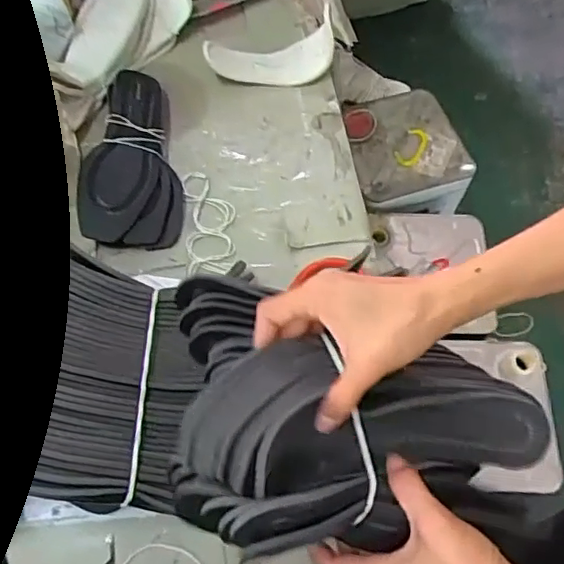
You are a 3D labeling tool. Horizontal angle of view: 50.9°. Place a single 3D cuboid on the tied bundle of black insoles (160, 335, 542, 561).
[{"bbox_3d":[0.051,0.101,0.390,0.235,0.061,0.126,1,62,-19],"label":"tied bundle of black insoles"}]

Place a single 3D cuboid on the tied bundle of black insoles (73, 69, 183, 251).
[{"bbox_3d":[-0.172,-0.158,0.704,0.109,0.047,0.252,0,63,0],"label":"tied bundle of black insoles"}]

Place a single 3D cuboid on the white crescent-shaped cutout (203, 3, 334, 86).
[{"bbox_3d":[-0.016,-0.292,0.766,0.165,0.048,0.067,-8,64,-4],"label":"white crescent-shaped cutout"}]

